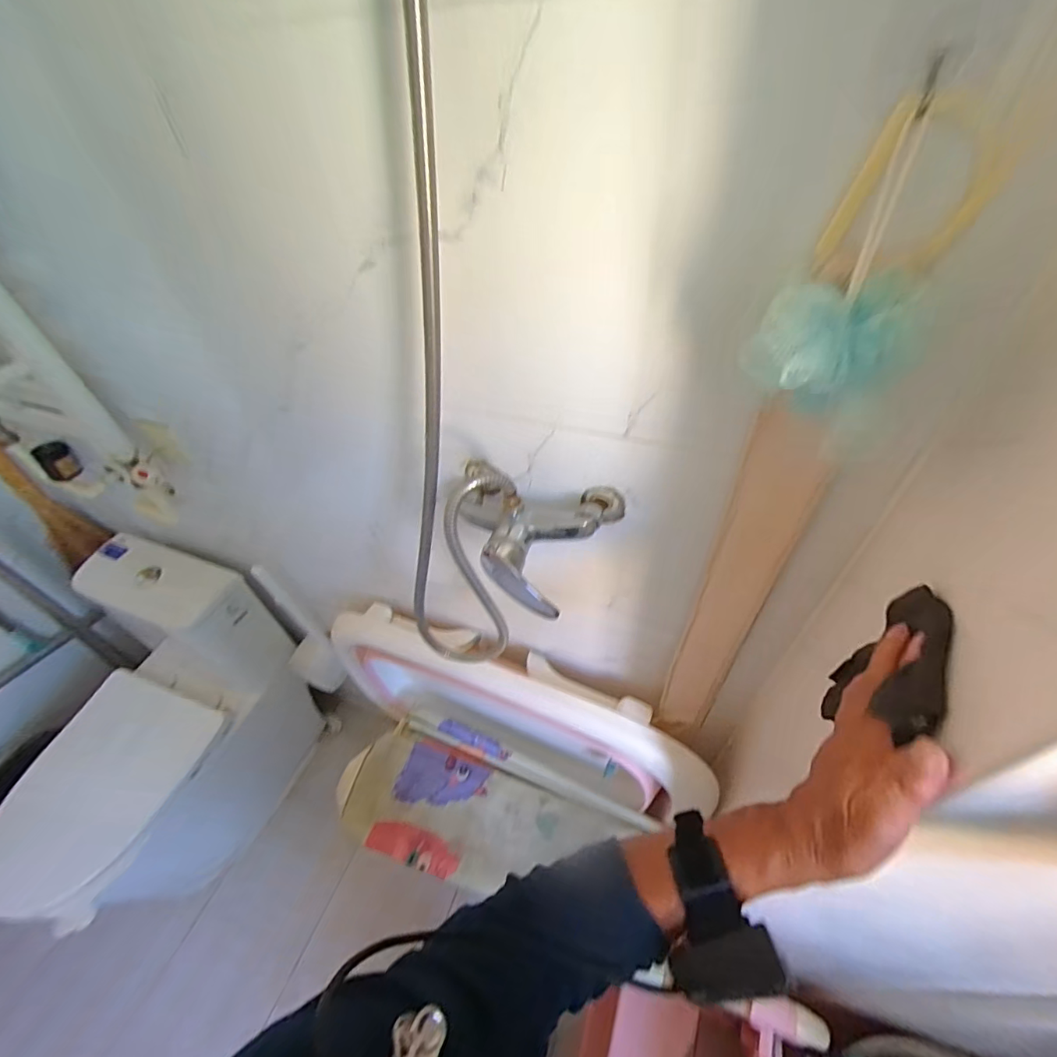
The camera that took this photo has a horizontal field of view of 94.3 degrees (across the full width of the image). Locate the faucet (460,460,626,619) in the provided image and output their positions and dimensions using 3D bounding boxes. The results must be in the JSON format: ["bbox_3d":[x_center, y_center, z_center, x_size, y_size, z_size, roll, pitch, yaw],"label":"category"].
[{"bbox_3d":[-0.005,0.005,0.550,0.187,0.087,0.135,14,50,17],"label":"faucet"}]

